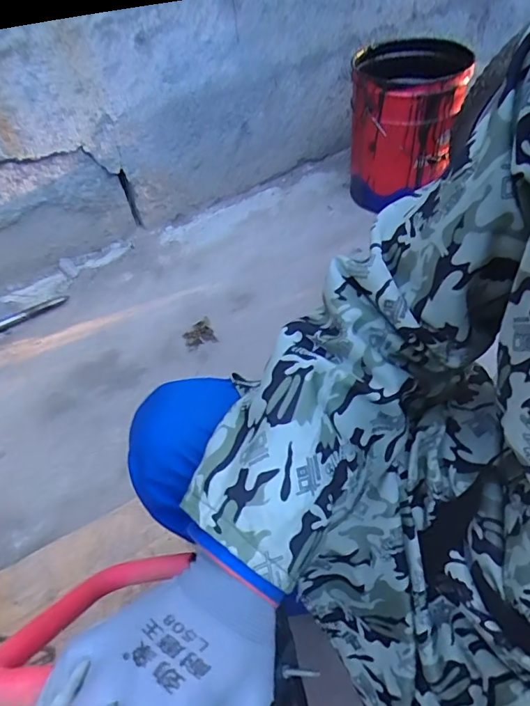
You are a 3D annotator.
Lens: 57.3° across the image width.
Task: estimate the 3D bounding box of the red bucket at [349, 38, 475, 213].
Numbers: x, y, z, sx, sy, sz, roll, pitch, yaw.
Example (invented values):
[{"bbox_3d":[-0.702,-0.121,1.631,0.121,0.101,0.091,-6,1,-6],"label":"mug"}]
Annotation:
[{"bbox_3d":[0.375,-0.606,1.303,0.277,0.314,0.277,-1,46,9],"label":"red bucket"}]

